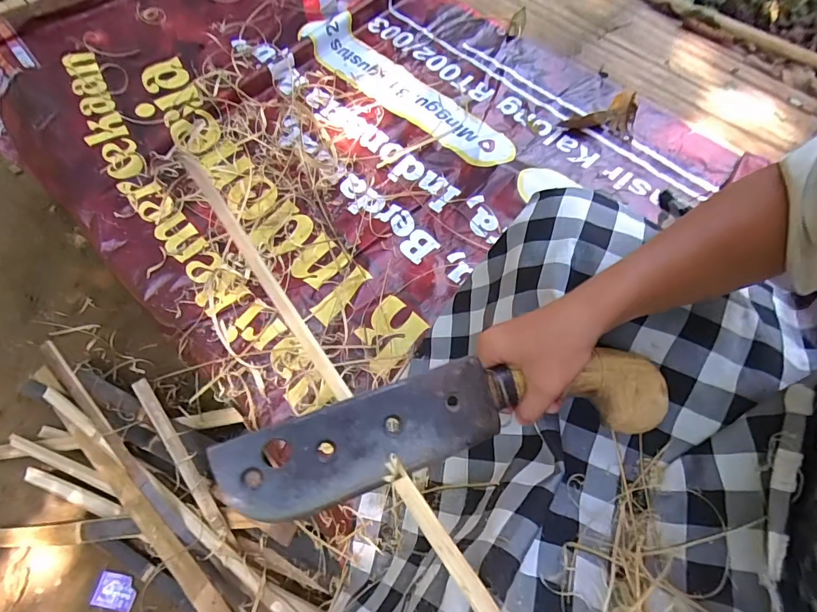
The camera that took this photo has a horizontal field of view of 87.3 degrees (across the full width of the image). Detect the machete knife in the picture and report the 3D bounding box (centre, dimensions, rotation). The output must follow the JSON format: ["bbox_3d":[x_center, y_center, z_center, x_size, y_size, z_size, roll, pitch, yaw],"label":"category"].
[{"bbox_3d":[0.044,0.088,0.343,0.364,0.027,0.076,-9,63,-14],"label":"machete knife"}]

